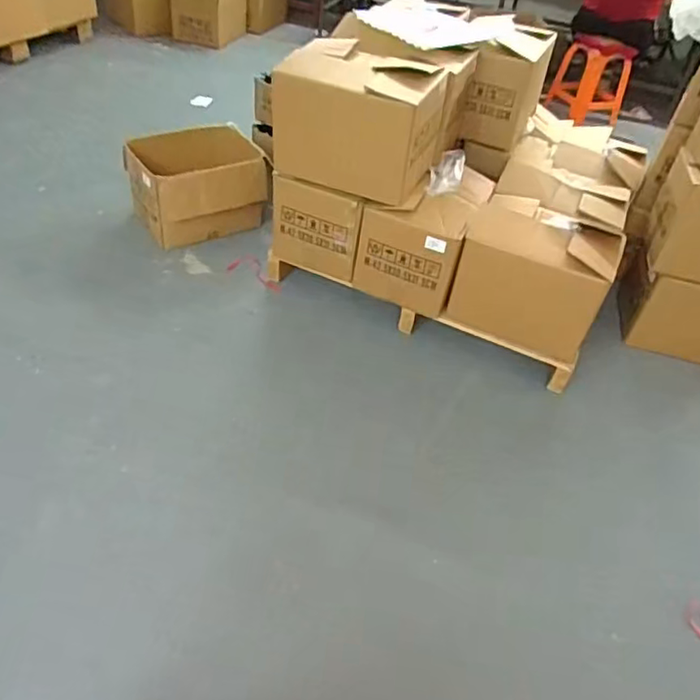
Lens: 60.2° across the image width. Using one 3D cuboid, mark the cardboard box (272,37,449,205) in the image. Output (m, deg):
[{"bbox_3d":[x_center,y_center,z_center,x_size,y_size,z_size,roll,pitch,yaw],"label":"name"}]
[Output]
[{"bbox_3d":[0.033,-0.706,1.819,0.433,0.365,0.309,22,45,15],"label":"cardboard box"}]

